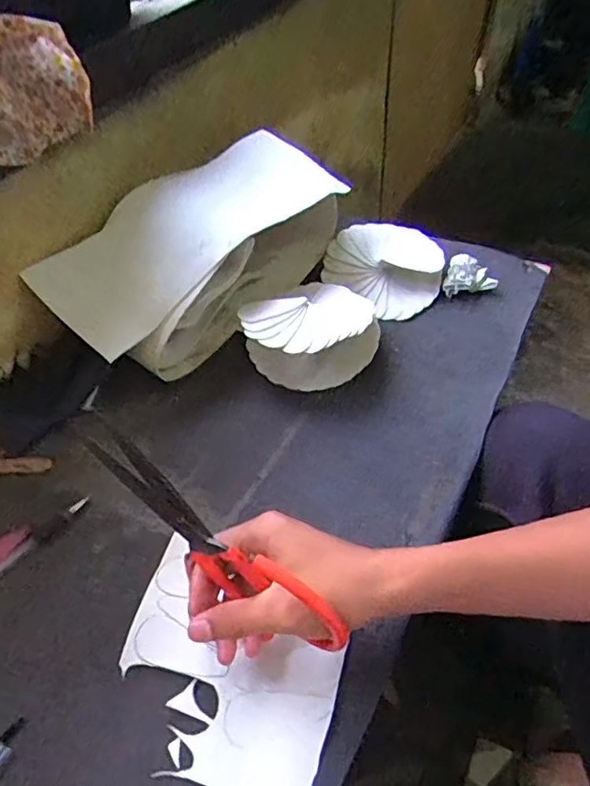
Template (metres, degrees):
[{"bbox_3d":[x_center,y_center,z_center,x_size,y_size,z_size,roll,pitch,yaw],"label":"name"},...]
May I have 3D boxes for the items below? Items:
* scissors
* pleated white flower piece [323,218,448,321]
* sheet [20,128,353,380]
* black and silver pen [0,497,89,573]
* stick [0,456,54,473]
[{"bbox_3d":[-0.049,0.093,0.347,0.192,0.050,0.016,40,57,-2],"label":"scissors"},{"bbox_3d":[0.107,-0.151,0.683,0.137,0.045,0.114,25,55,24],"label":"pleated white flower piece"},{"bbox_3d":[-0.102,-0.153,0.644,0.153,0.130,0.337,33,58,28],"label":"sheet"},{"bbox_3d":[-0.231,0.132,0.475,0.015,0.007,0.132,33,58,28],"label":"black and silver pen"},{"bbox_3d":[-0.275,0.068,0.541,0.091,0.004,0.016,-2,48,2],"label":"stick"}]

